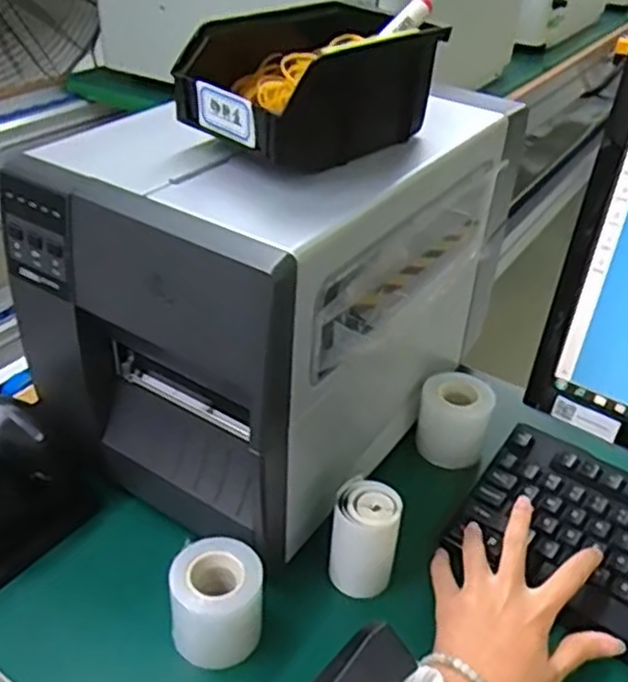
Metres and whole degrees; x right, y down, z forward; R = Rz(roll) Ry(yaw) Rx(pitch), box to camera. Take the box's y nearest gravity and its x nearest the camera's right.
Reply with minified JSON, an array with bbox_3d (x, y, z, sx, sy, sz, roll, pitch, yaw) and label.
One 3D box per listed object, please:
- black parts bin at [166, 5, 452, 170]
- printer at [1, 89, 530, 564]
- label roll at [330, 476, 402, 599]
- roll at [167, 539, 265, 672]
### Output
[{"bbox_3d":[0.000,-0.183,0.514,0.112,0.073,0.179,31,43,33],"label":"black parts bin"},{"bbox_3d":[-0.018,-0.051,0.626,0.231,0.264,0.384,25,40,27],"label":"printer"},{"bbox_3d":[0.037,0.144,0.533,0.045,0.077,0.044,2,35,-2],"label":"label roll"},{"bbox_3d":[-0.066,0.176,0.492,0.059,0.064,0.056,2,35,-2],"label":"roll"}]

